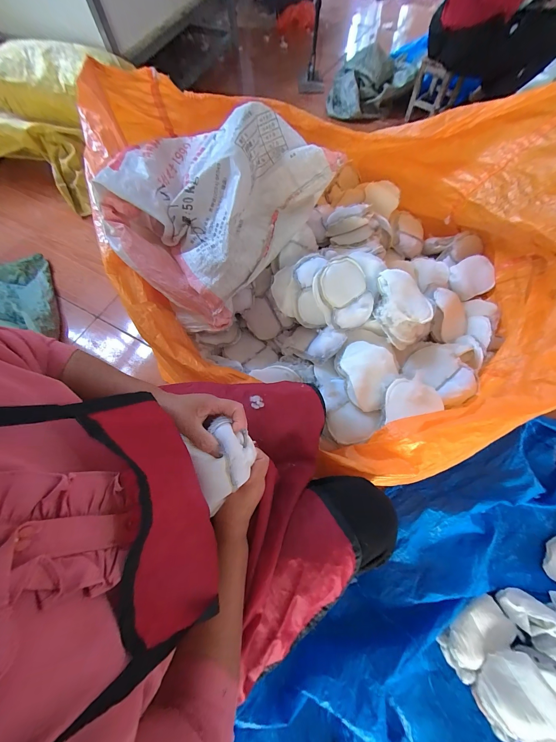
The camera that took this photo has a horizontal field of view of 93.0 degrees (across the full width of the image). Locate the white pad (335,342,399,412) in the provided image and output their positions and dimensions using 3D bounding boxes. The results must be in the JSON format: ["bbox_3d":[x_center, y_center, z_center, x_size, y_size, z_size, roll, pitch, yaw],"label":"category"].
[{"bbox_3d":[0.214,0.003,0.653,0.144,0.054,0.163,30,72,12],"label":"white pad"}]

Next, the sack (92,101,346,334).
[{"bbox_3d":[-0.163,-0.428,0.707,0.410,0.257,0.536,37,73,14],"label":"sack"}]

